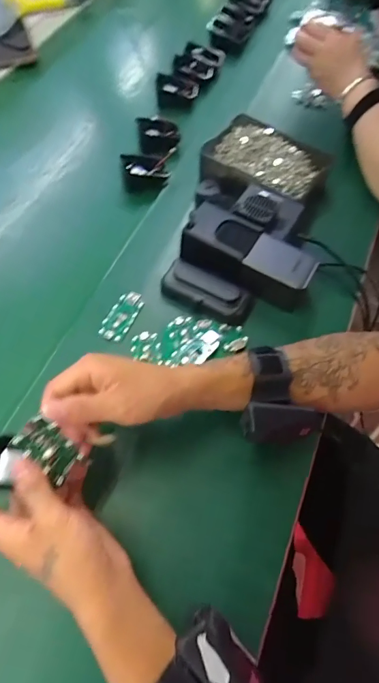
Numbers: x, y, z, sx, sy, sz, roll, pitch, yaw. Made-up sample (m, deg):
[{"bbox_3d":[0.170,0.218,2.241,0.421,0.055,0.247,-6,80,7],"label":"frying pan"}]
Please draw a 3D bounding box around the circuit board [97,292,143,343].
[{"bbox_3d":[-0.080,-0.031,0.480,0.030,0.011,0.062,22,63,14],"label":"circuit board"}]

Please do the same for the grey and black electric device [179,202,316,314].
[{"bbox_3d":[0.068,-0.100,0.492,0.157,0.053,0.068,30,65,4],"label":"grey and black electric device"}]

